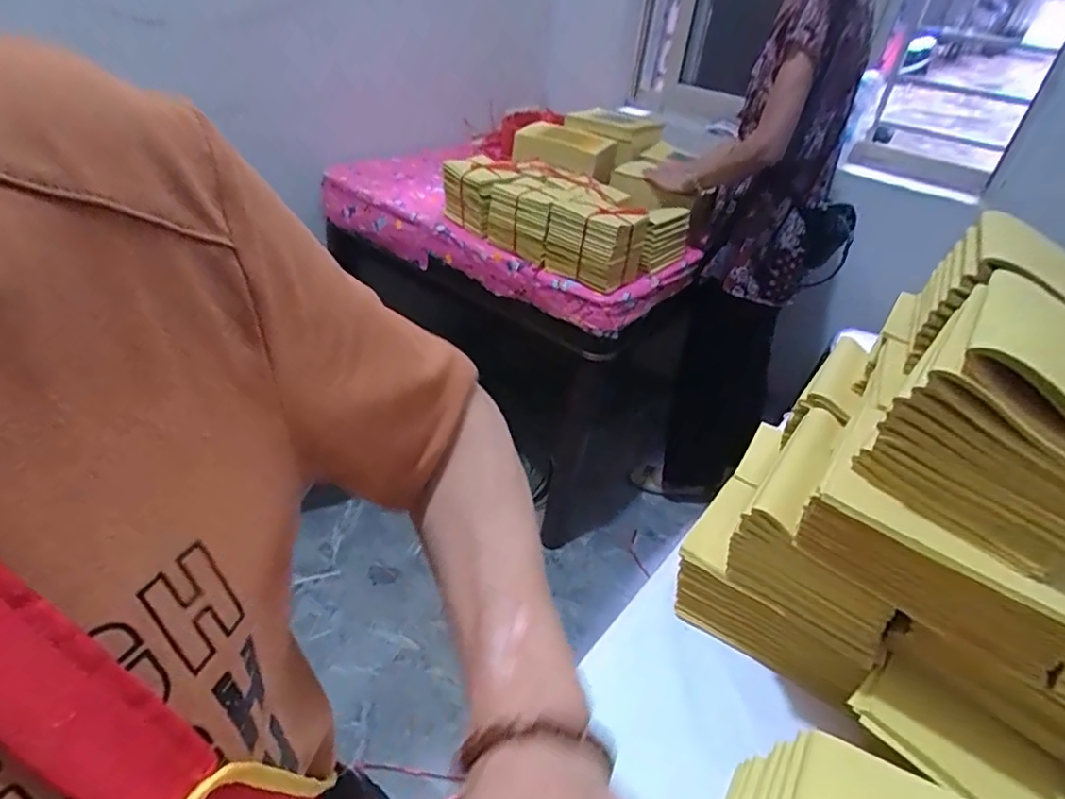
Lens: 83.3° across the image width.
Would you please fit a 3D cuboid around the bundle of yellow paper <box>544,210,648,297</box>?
[{"bbox_3d":[0.134,-0.333,1.271,0.182,0.137,0.127,28,41,26],"label":"bundle of yellow paper"}]

